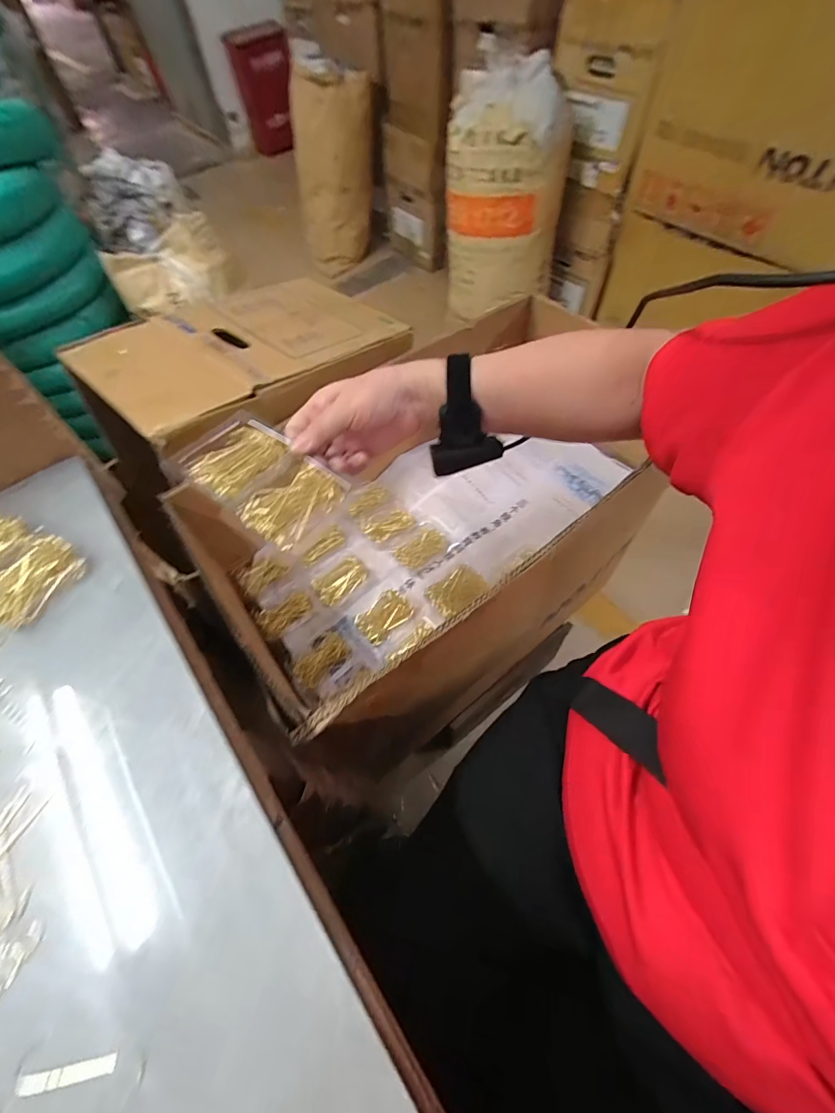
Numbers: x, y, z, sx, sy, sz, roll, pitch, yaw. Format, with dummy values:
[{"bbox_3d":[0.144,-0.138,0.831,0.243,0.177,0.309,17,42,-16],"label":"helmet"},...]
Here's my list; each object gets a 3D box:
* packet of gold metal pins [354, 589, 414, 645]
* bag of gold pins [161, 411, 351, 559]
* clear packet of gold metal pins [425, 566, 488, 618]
[{"bbox_3d":[-0.043,0.074,0.564,0.070,0.012,0.049,-37,62,-18],"label":"packet of gold metal pins"},{"bbox_3d":[-0.129,-0.067,0.359,0.140,0.018,0.086,30,62,10],"label":"bag of gold pins"},{"bbox_3d":[0.049,0.042,0.566,0.069,0.027,0.052,-31,60,-15],"label":"clear packet of gold metal pins"}]

